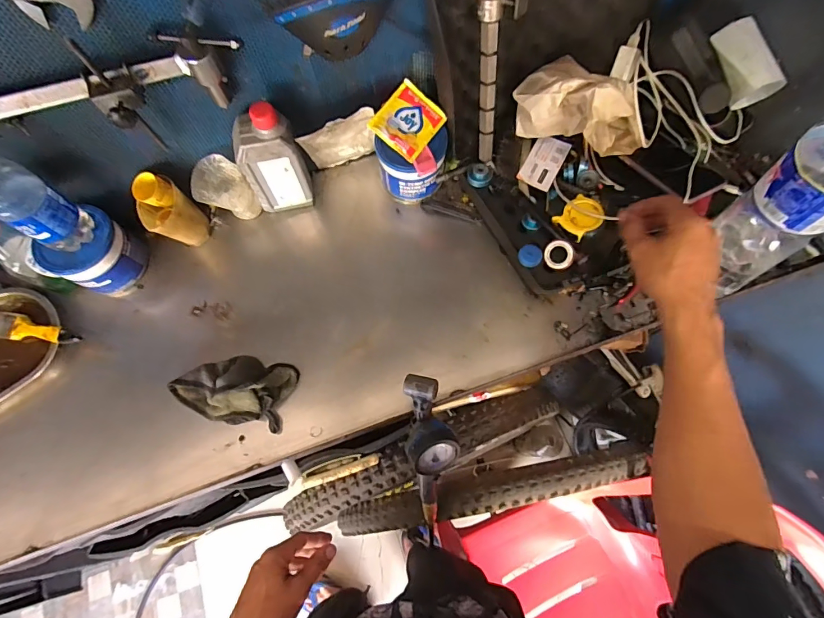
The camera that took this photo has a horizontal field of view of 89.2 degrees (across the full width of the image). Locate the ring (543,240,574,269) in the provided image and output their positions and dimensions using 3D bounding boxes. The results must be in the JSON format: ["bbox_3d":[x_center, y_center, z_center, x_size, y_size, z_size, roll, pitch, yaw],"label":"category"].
[{"bbox_3d":[0.198,-0.073,0.564,0.039,0.004,0.039,2,94,33],"label":"ring"}]

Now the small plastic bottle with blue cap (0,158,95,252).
[{"bbox_3d":[-0.451,-0.126,0.483,0.053,0.164,0.062,28,75,11],"label":"small plastic bottle with blue cap"}]

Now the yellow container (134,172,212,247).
[{"bbox_3d":[-0.356,-0.140,0.614,0.064,0.106,0.069,39,77,14],"label":"yellow container"}]

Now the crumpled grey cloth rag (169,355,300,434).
[{"bbox_3d":[-0.250,0.104,0.566,0.171,0.045,0.093,11,72,6],"label":"crumpled grey cloth rag"}]

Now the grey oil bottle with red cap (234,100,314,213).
[{"bbox_3d":[-0.198,-0.204,0.604,0.087,0.200,0.050,-15,71,-3],"label":"grey oil bottle with red cap"}]

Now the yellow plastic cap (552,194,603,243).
[{"bbox_3d":[0.230,-0.125,0.566,0.056,0.014,0.050,-40,74,-10],"label":"yellow plastic cap"}]

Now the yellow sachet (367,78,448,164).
[{"bbox_3d":[-0.003,-0.265,0.587,0.078,0.006,0.093,36,76,-8],"label":"yellow sachet"}]

